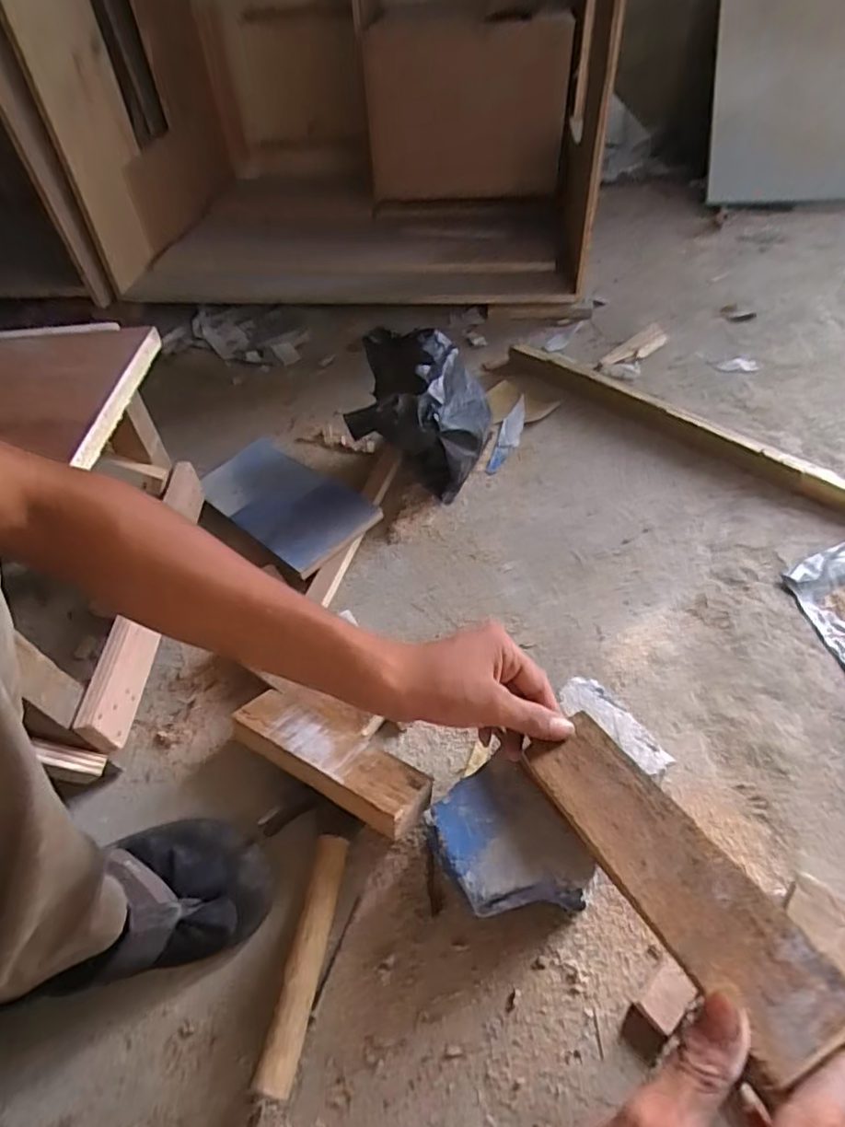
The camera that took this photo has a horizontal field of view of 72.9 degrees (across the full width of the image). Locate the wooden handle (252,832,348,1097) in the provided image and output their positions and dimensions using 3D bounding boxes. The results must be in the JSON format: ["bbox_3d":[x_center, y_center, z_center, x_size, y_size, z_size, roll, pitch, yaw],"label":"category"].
[{"bbox_3d":[-0.089,0.308,0.452,0.025,0.037,0.165,6,51,8],"label":"wooden handle"}]

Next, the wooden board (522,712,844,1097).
[{"bbox_3d":[0.127,0.157,0.308,0.054,0.017,0.188,-23,31,-15],"label":"wooden board"}]

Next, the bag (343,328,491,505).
[{"bbox_3d":[0.002,-0.202,0.791,0.174,0.171,0.185,5,51,7],"label":"bag"}]

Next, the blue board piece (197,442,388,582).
[{"bbox_3d":[-0.193,-0.092,0.794,0.272,0.018,0.145,33,60,28],"label":"blue board piece"}]

